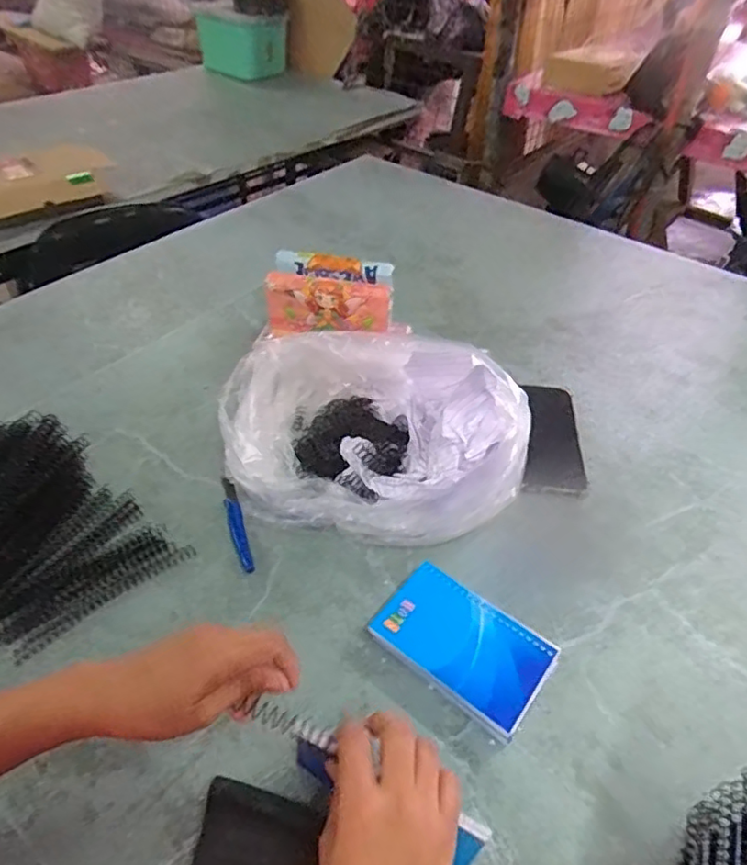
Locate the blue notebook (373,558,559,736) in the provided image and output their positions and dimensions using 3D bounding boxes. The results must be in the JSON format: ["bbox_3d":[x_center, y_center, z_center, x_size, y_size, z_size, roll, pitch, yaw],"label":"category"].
[{"bbox_3d":[0.072,0.173,0.482,0.132,0.032,0.083,32,50,26],"label":"blue notebook"}]

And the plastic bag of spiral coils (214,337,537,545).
[{"bbox_3d":[-0.007,-0.009,0.573,0.296,0.165,0.167,12,44,8],"label":"plastic bag of spiral coils"}]

